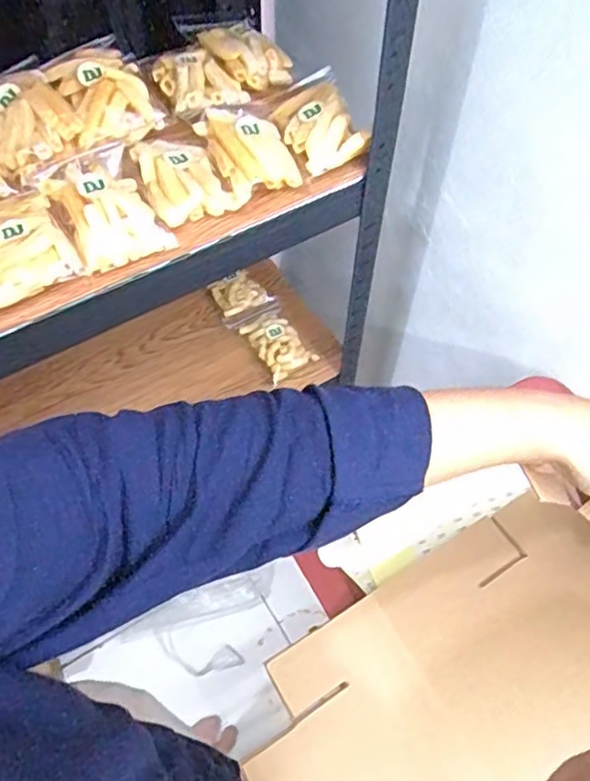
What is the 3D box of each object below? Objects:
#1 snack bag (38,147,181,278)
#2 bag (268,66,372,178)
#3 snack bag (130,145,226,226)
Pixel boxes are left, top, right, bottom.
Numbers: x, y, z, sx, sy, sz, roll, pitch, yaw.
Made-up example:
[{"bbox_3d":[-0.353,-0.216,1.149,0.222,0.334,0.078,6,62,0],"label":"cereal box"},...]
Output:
[{"bbox_3d":[-0.177,-0.172,0.569,0.086,0.040,0.124,-28,61,-17],"label":"snack bag"},{"bbox_3d":[0.022,-0.284,0.642,0.080,0.038,0.144,-16,59,-10],"label":"bag"},{"bbox_3d":[-0.112,-0.206,0.596,0.069,0.023,0.101,-21,59,-13],"label":"snack bag"}]

